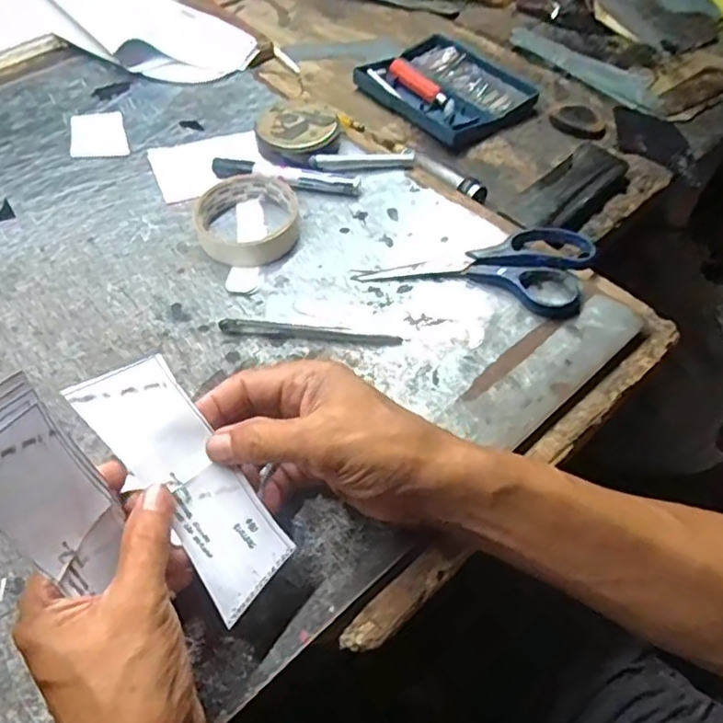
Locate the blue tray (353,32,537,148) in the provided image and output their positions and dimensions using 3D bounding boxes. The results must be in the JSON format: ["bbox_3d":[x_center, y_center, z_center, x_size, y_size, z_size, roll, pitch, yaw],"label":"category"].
[{"bbox_3d":[0.085,-0.298,0.676,0.135,0.021,0.173,-35,65,-23],"label":"blue tray"}]

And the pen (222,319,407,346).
[{"bbox_3d":[-0.037,-0.021,0.451,0.129,0.008,0.012,7,53,2],"label":"pen"}]

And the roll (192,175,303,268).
[{"bbox_3d":[-0.093,-0.118,0.515,0.084,0.022,0.083,1,53,-2],"label":"roll"}]

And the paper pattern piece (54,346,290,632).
[{"bbox_3d":[-0.088,0.060,0.322,0.047,0.006,0.134,-35,92,-27],"label":"paper pattern piece"}]

